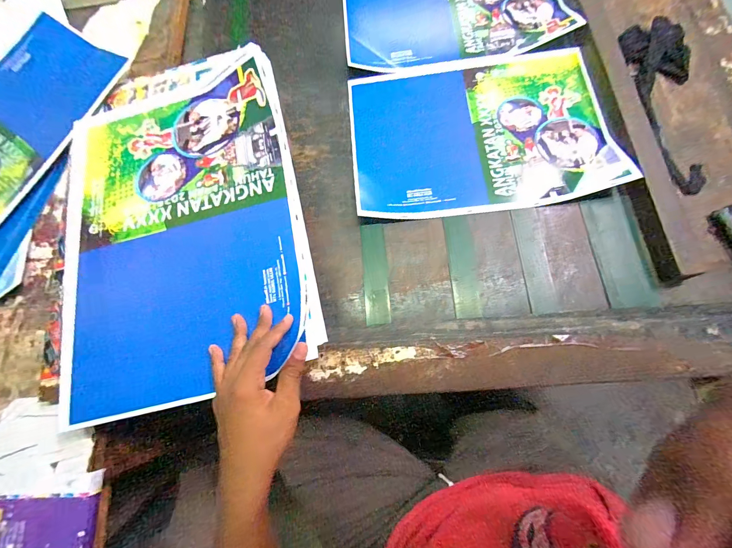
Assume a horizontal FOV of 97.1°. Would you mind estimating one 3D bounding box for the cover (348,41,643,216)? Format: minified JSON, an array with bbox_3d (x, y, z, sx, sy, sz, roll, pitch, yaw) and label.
[{"bbox_3d":[0.198,-0.262,0.591,0.442,0.024,0.313,-7,71,6],"label":"cover"}]

